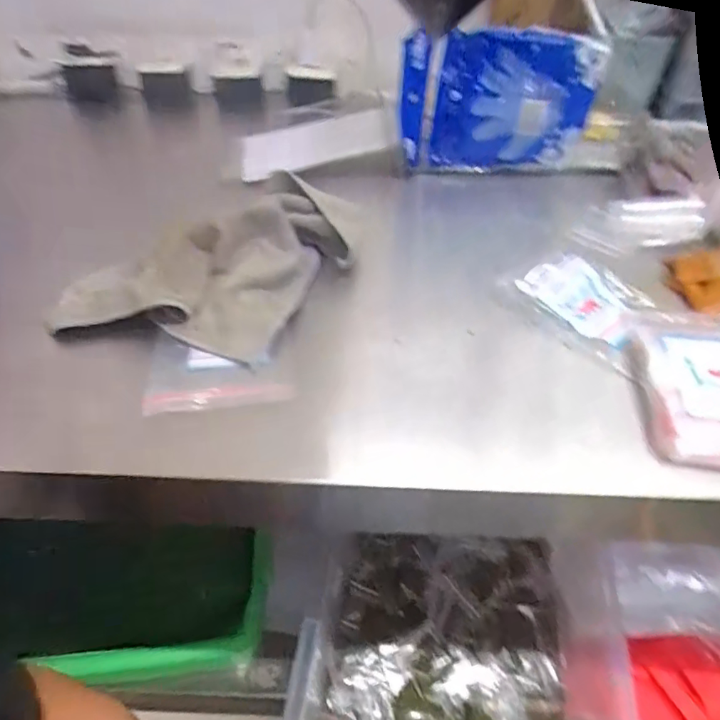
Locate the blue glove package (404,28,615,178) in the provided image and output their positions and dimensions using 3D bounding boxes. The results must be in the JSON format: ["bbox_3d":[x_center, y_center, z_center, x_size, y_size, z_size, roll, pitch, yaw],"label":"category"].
[{"bbox_3d":[0.147,-0.277,0.568,0.202,0.140,0.024,1,42,1],"label":"blue glove package"}]

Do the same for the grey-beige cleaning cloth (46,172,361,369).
[{"bbox_3d":[-0.121,-0.089,0.437,0.209,0.060,0.181,8,43,9],"label":"grey-beige cleaning cloth"}]

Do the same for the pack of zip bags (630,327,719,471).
[{"bbox_3d":[0.231,0.018,0.344,0.089,0.018,0.121,8,43,9],"label":"pack of zip bags"}]

